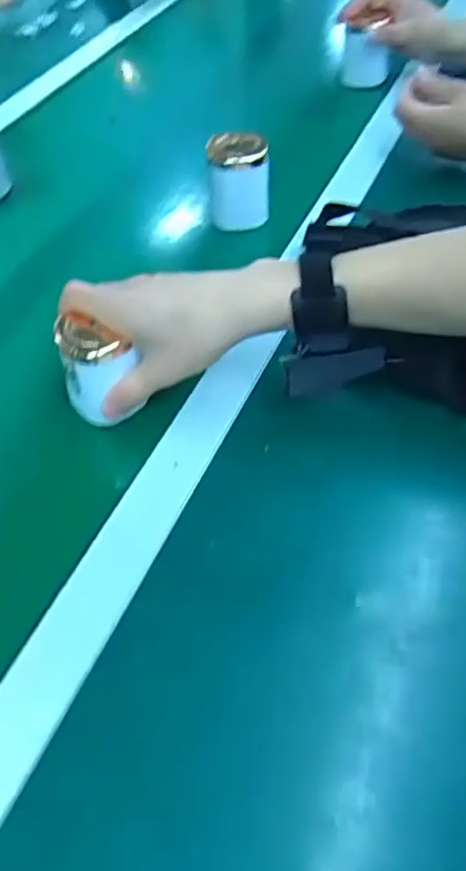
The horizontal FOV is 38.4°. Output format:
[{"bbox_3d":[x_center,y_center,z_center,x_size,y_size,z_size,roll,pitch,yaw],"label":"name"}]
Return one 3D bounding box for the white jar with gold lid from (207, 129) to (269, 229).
[{"bbox_3d":[0.004,-0.242,0.638,0.055,0.072,0.048,-8,53,-4],"label":"white jar with gold lid"}]

